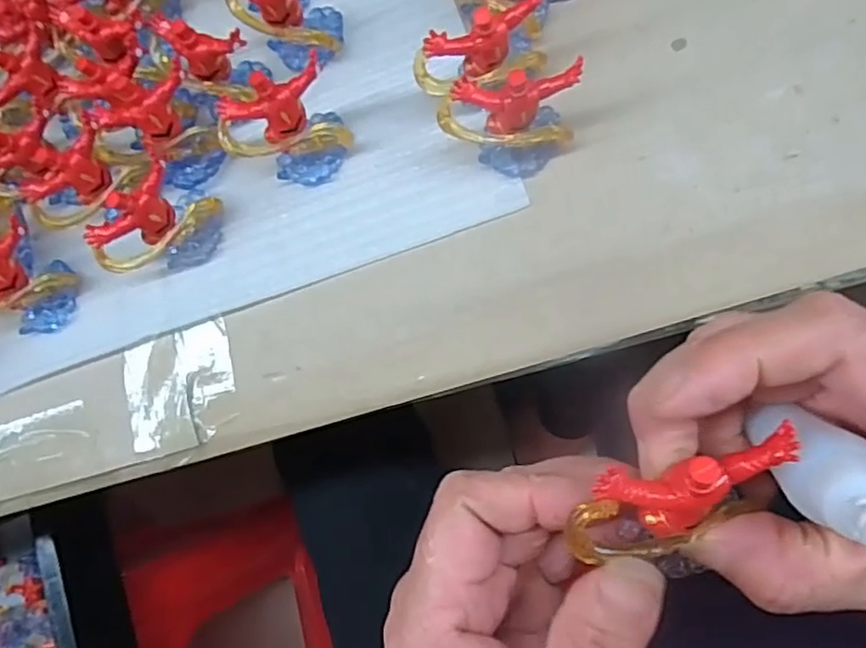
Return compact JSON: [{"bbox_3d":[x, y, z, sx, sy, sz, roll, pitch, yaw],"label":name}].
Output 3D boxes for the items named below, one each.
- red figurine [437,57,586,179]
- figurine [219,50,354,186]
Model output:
[{"bbox_3d":[0.031,-0.082,0.266,0.055,0.049,0.029,-3,80,11],"label":"red figurine"},{"bbox_3d":[-0.065,-0.083,0.282,0.052,0.046,0.034,-17,78,8],"label":"figurine"}]

